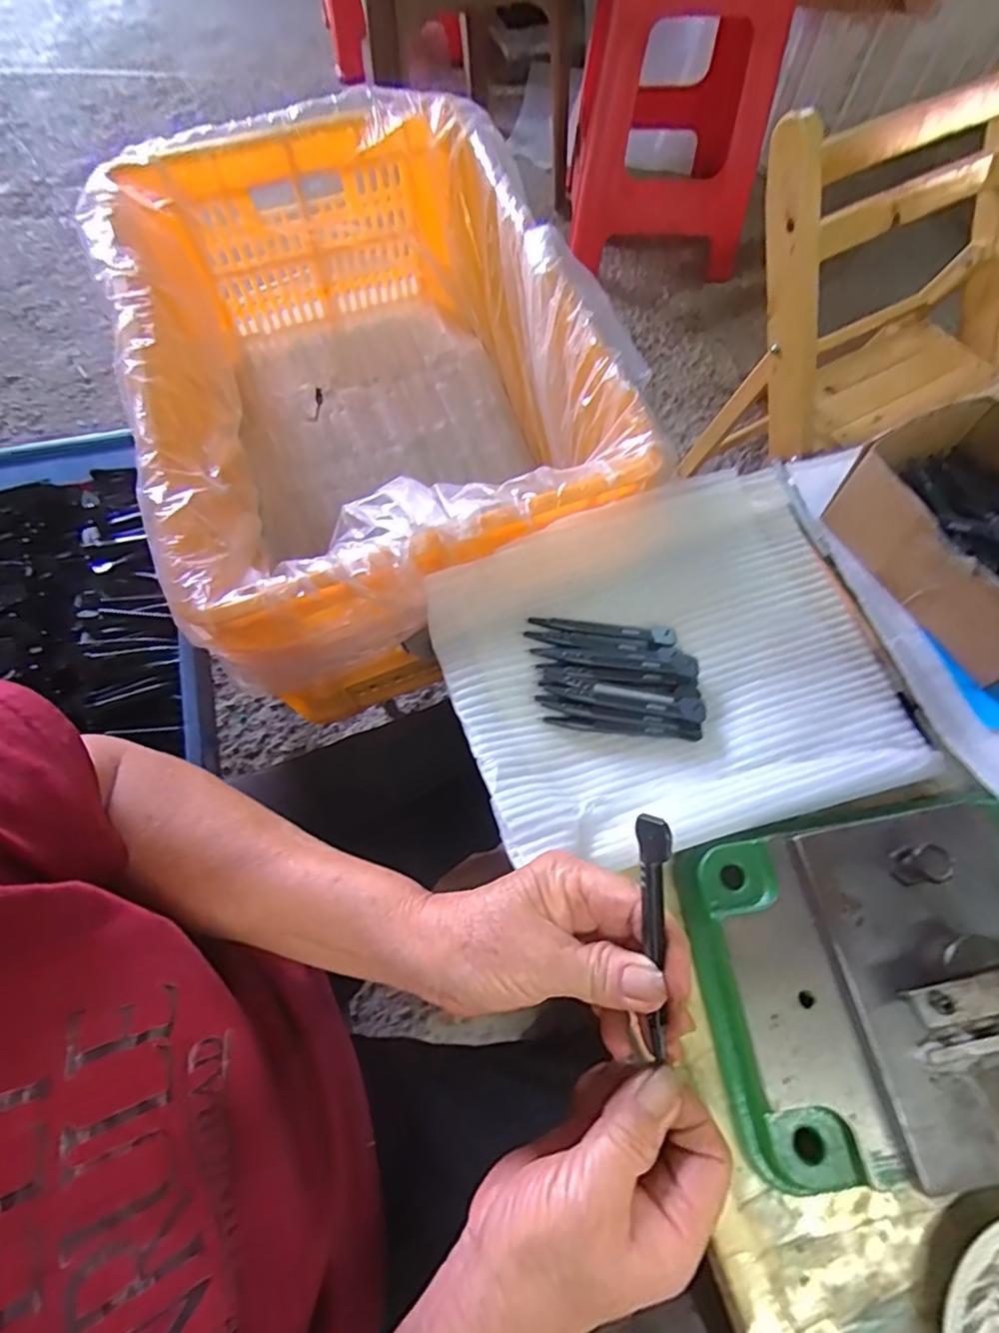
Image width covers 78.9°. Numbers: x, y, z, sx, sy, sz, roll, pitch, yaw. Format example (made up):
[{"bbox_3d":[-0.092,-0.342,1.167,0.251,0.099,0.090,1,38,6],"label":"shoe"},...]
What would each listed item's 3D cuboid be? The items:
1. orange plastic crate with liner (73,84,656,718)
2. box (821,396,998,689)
[{"bbox_3d":[-0.113,-0.234,0.582,0.345,0.272,0.500,-18,69,-7],"label":"orange plastic crate with liner"},{"bbox_3d":[0.322,-0.085,0.394,0.133,0.073,0.167,-24,70,-9],"label":"box"}]

